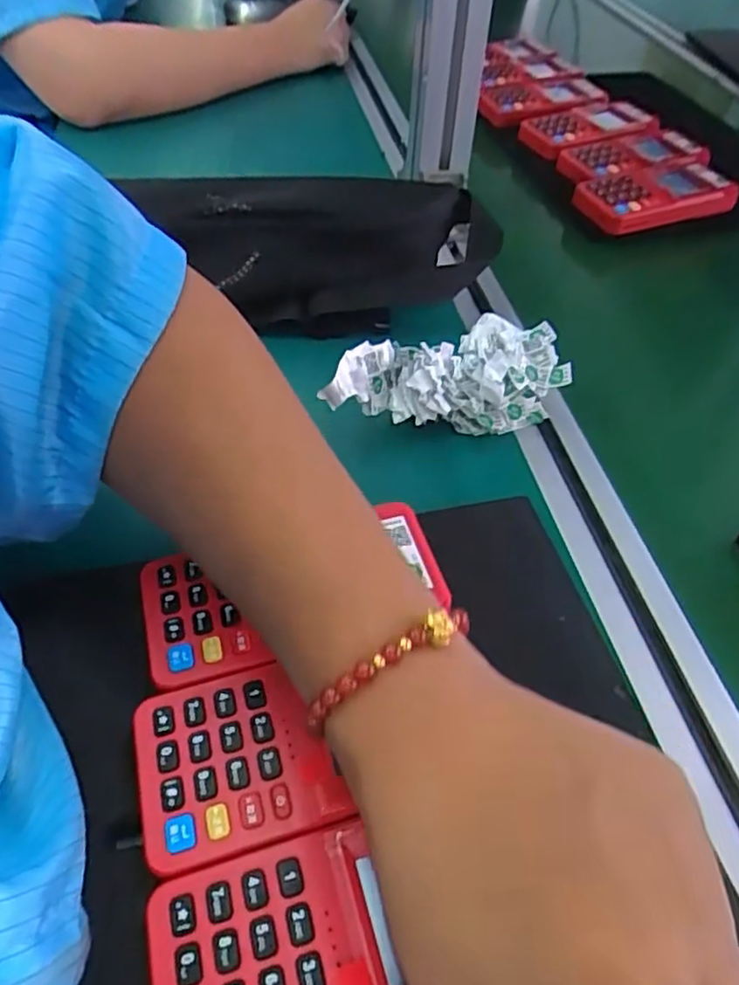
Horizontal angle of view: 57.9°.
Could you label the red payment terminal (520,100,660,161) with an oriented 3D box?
[{"bbox_3d":[0.204,-0.336,0.619,0.121,0.026,0.073,-16,52,-18],"label":"red payment terminal"}]

